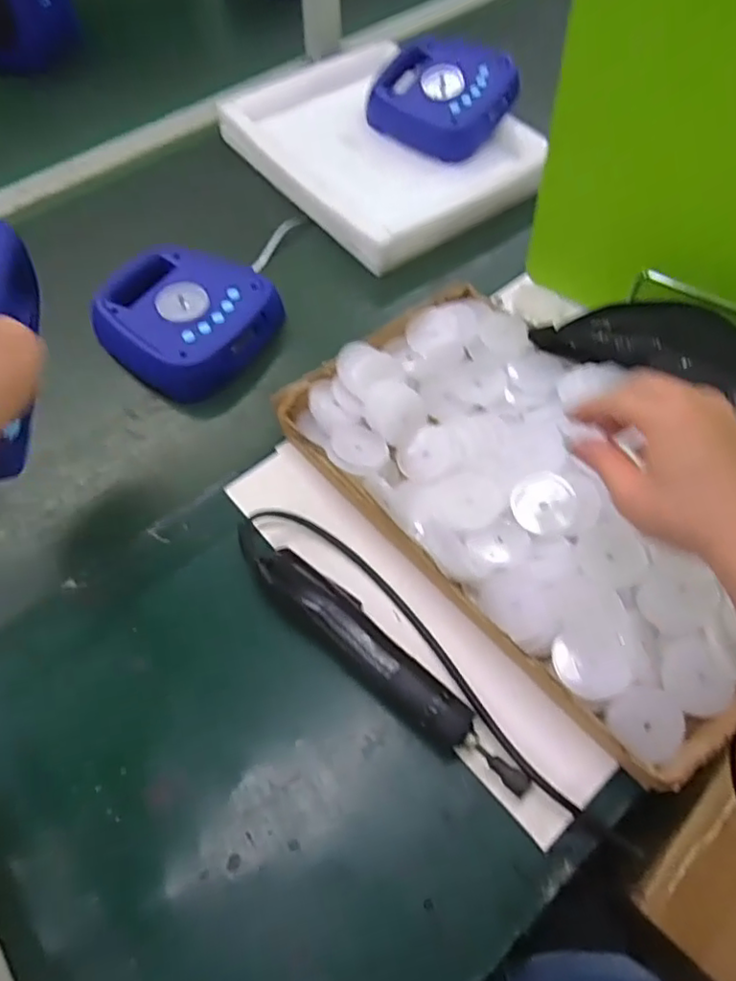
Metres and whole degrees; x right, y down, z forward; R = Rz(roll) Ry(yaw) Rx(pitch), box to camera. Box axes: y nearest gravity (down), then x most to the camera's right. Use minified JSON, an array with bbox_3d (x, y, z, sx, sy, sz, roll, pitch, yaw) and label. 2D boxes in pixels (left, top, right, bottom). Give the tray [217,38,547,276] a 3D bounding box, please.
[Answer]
[{"bbox_3d":[0.018,-0.434,0.788,0.274,0.049,0.351,-35,68,-15],"label":"tray"}]

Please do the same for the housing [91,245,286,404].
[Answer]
[{"bbox_3d":[-0.190,-0.180,0.656,0.175,0.056,0.153,30,61,19],"label":"housing"}]

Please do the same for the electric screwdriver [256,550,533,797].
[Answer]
[{"bbox_3d":[0.012,0.127,0.459,0.241,0.032,0.039,38,64,23],"label":"electric screwdriver"}]

